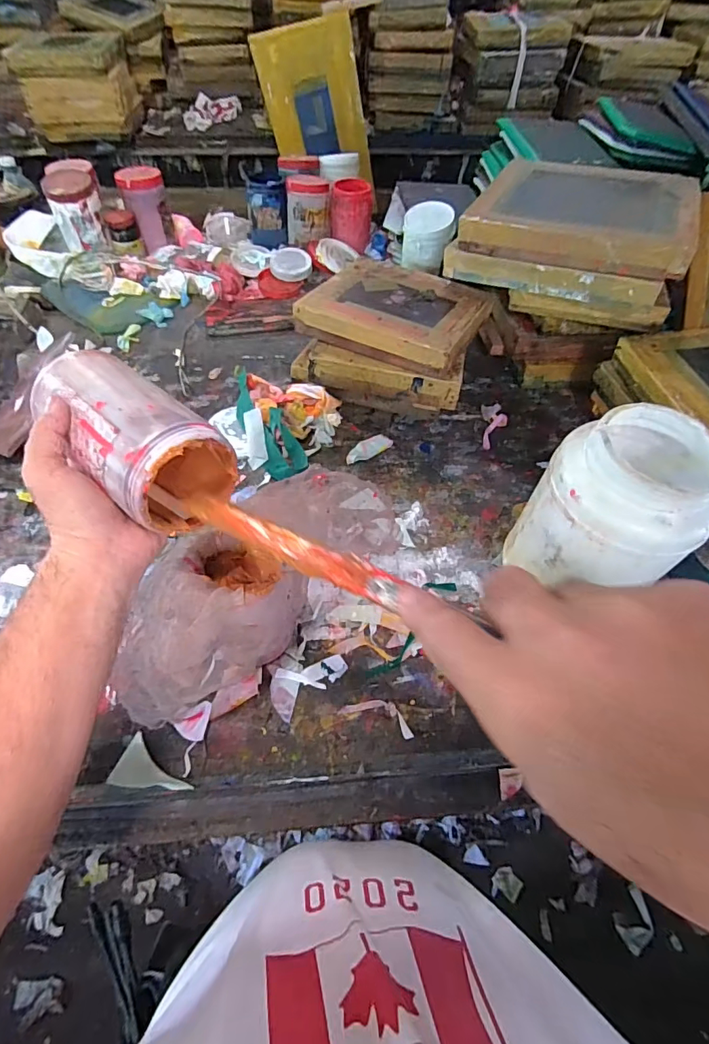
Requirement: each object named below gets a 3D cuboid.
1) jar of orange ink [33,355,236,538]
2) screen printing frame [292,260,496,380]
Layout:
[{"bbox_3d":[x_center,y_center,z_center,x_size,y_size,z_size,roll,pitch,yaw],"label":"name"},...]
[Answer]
[{"bbox_3d":[-0.187,-0.071,0.397,0.164,0.083,0.089,34,60,20],"label":"jar of orange ink"},{"bbox_3d":[0.071,-0.353,0.794,0.266,0.043,0.244,24,57,15],"label":"screen printing frame"}]

